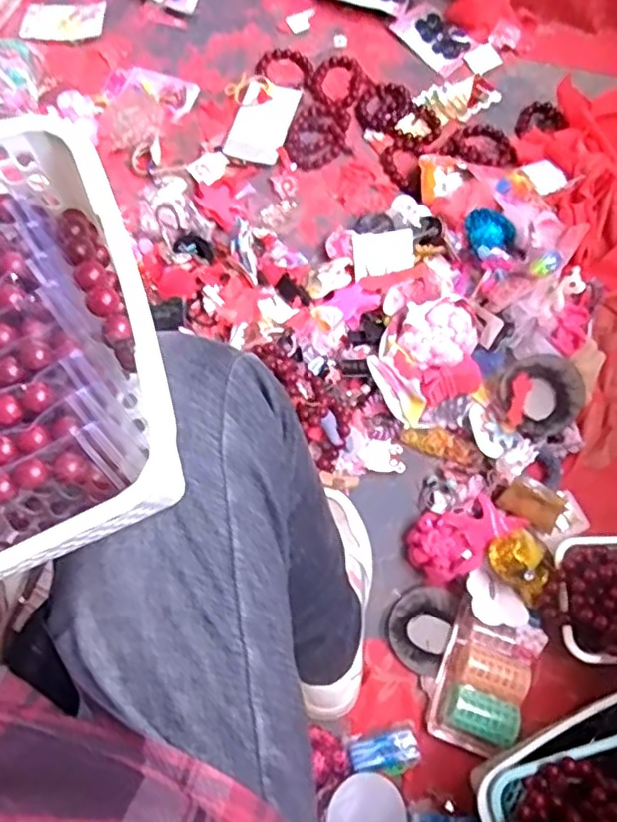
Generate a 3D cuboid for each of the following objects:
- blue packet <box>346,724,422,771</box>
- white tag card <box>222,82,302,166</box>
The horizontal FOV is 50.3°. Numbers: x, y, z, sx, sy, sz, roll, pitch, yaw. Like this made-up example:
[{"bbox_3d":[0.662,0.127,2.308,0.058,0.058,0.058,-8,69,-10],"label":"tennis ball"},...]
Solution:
[{"bbox_3d":[0.080,0.360,0.690,0.071,0.009,0.039,-17,72,-4],"label":"blue packet"},{"bbox_3d":[-0.070,-0.421,0.965,0.080,0.008,0.139,16,75,4],"label":"white tag card"}]

